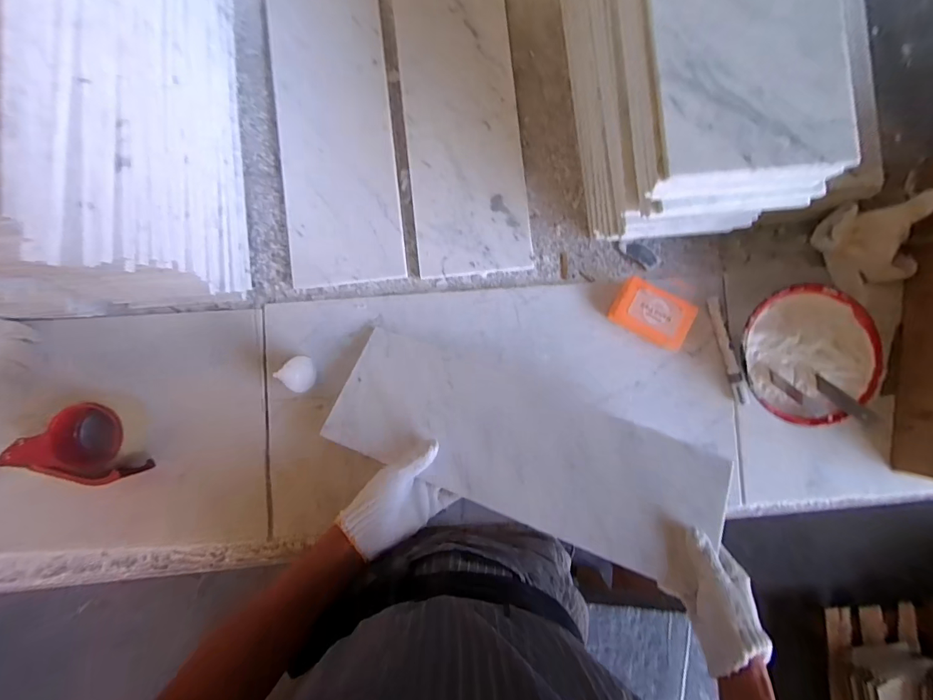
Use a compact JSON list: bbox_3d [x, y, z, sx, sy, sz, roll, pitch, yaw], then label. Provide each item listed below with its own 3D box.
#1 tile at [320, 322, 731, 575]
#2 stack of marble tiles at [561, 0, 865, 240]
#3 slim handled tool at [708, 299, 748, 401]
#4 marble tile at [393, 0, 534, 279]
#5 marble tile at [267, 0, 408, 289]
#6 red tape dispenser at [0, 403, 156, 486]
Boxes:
[{"bbox_3d":[0.063,0.112,0.501,0.441,0.011,0.149,20,72,9],"label":"tile"},{"bbox_3d":[0.222,-0.355,0.461,0.166,0.242,0.450,-5,88,-1],"label":"stack of marble tiles"},{"bbox_3d":[0.340,0.000,0.560,0.017,0.012,0.141,-12,88,-1],"label":"slim handled tool"},{"bbox_3d":[-0.007,-0.327,0.580,0.152,0.015,0.449,-6,88,-1],"label":"marble tile"},{"bbox_3d":[-0.181,-0.318,0.587,0.151,0.015,0.455,-6,88,-1],"label":"marble tile"},{"bbox_3d":[-0.479,0.115,0.533,0.137,0.059,0.095,-5,88,-1],"label":"red tape dispenser"}]

